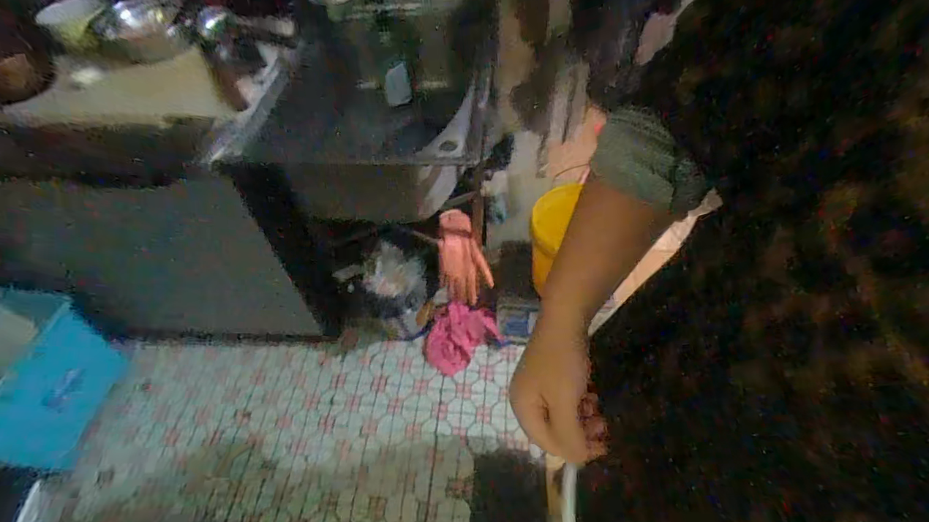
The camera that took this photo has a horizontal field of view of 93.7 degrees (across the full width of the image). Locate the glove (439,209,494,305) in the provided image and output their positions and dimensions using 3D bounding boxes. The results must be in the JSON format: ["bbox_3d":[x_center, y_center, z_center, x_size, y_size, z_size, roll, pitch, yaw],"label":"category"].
[{"bbox_3d":[-0.004,-0.002,1.169,0.127,0.255,0.080,-11,19,-5],"label":"glove"}]

